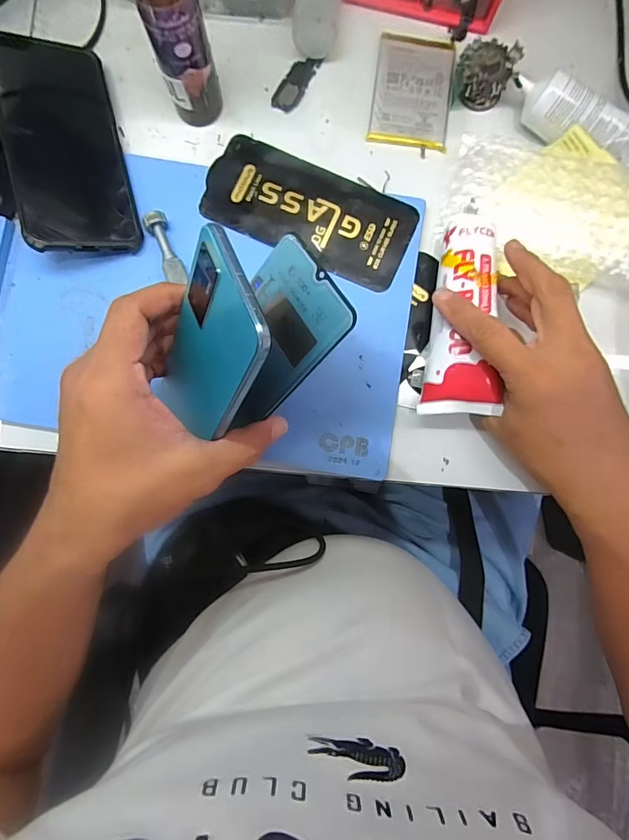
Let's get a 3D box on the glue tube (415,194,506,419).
[{"bbox_3d":[0.108,-0.081,0.310,0.045,0.025,0.154,6,86,0],"label":"glue tube"}]

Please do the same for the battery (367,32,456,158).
[{"bbox_3d":[0.081,-0.270,0.355,0.063,0.004,0.094,9,87,0],"label":"battery"}]

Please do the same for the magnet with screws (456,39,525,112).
[{"bbox_3d":[0.133,-0.273,0.343,0.042,0.027,0.043,25,87,1],"label":"magnet with screws"}]

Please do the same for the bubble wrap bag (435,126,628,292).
[{"bbox_3d":[0.191,-0.160,0.335,0.175,0.031,0.103,10,87,0],"label":"bubble wrap bag"}]

